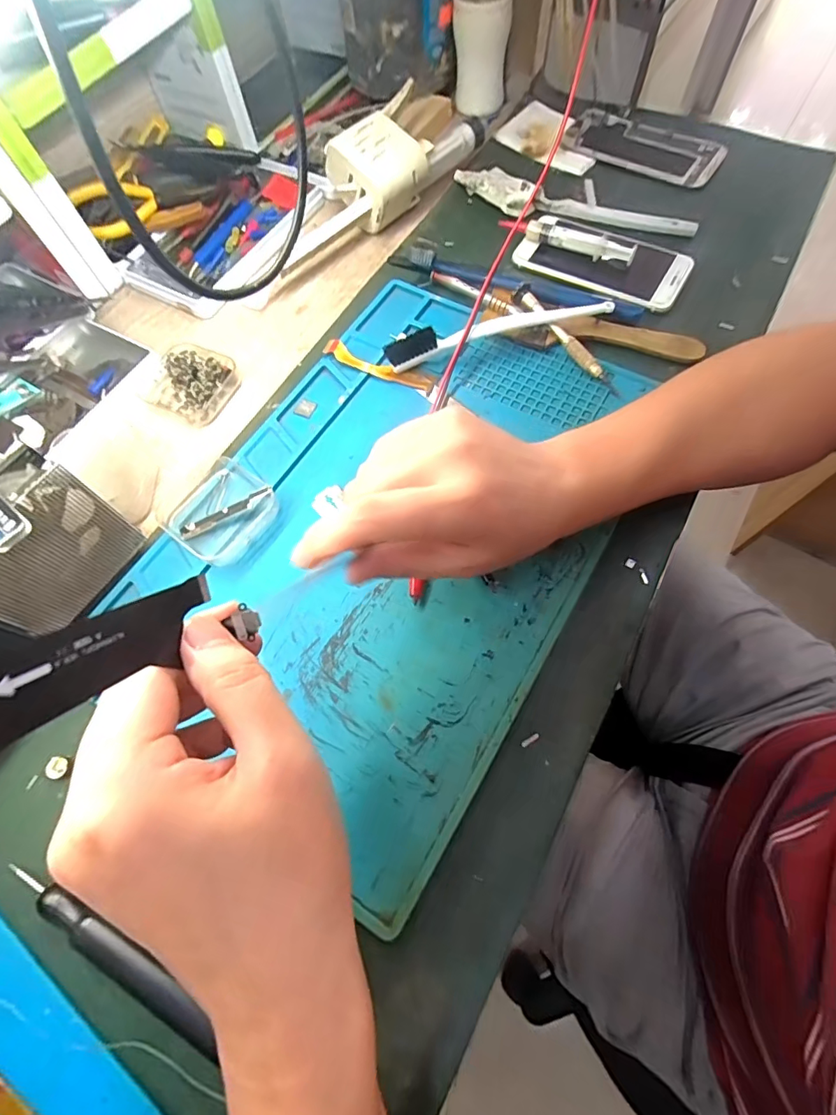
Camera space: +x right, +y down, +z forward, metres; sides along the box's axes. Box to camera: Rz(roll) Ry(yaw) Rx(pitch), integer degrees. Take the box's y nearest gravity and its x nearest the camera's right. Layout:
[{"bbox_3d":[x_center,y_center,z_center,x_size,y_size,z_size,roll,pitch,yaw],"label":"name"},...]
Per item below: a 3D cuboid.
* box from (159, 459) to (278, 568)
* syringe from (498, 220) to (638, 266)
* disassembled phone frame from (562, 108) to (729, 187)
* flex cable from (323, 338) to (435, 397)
[{"bbox_3d":[-0.133,-0.034,0.316,0.072,0.018,0.064,33,72,15],"label":"box"},{"bbox_3d":[0.123,-0.267,0.401,0.116,0.018,0.018,32,71,15],"label":"syringe"},{"bbox_3d":[0.217,-0.400,0.464,0.148,0.011,0.072,30,71,14],"label":"disassembled phone frame"},{"bbox_3d":[-0.030,-0.145,0.362,0.089,0.008,0.018,24,70,12],"label":"flex cable"}]

